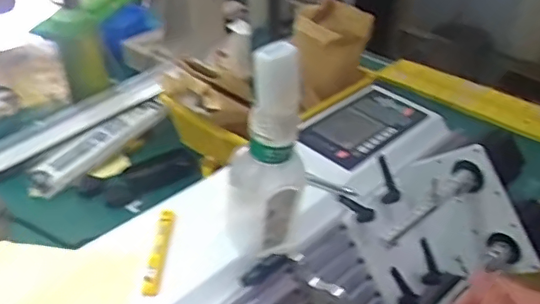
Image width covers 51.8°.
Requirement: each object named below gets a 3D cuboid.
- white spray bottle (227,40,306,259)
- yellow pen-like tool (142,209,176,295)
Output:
[{"bbox_3d":[-0.002,0.005,0.491,0.060,0.218,0.063,-4,35,-8],"label":"white spray bottle"},{"bbox_3d":[-0.104,0.092,0.525,0.016,0.012,0.103,2,34,1],"label":"yellow pen-like tool"}]

